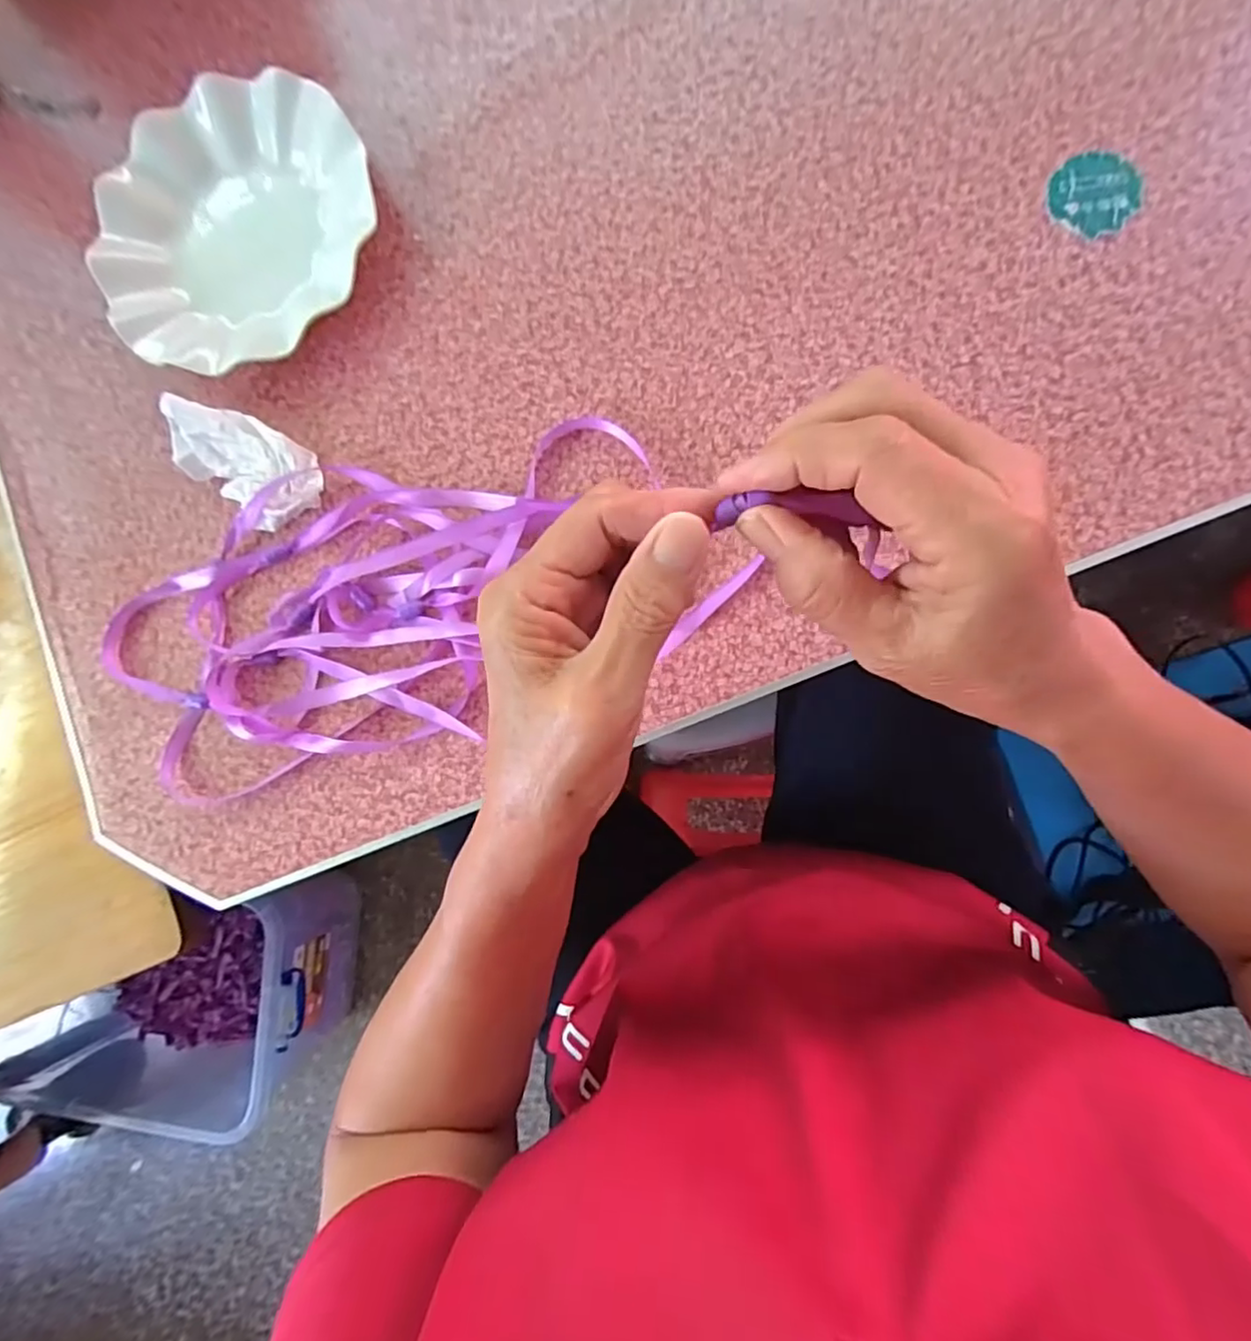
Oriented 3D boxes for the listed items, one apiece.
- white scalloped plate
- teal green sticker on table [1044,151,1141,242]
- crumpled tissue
[{"bbox_3d":[-0.246,-0.278,0.396,0.183,0.026,0.183,0,87,8],"label":"white scalloped plate"},{"bbox_3d":[0.250,-0.255,0.331,0.044,0.004,0.044,40,92,8],"label":"teal green sticker on table"},{"bbox_3d":[-0.233,-0.128,0.379,0.097,0.028,0.053,33,91,8],"label":"crumpled tissue"}]

